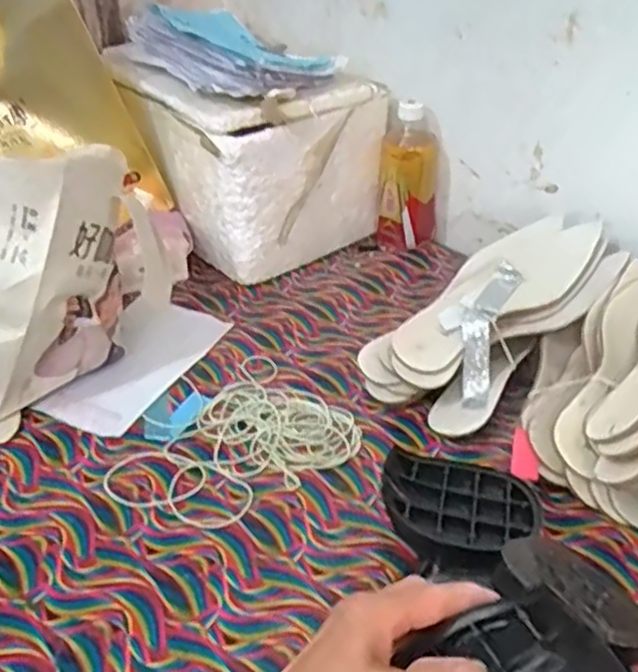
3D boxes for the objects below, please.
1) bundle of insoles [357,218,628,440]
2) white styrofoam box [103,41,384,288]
[{"bbox_3d":[0.179,-0.025,0.696,0.291,0.060,0.135,-38,48,-19],"label":"bundle of insoles"},{"bbox_3d":[-0.101,-0.244,0.923,0.230,0.205,0.302,-27,43,-32],"label":"white styrofoam box"}]

